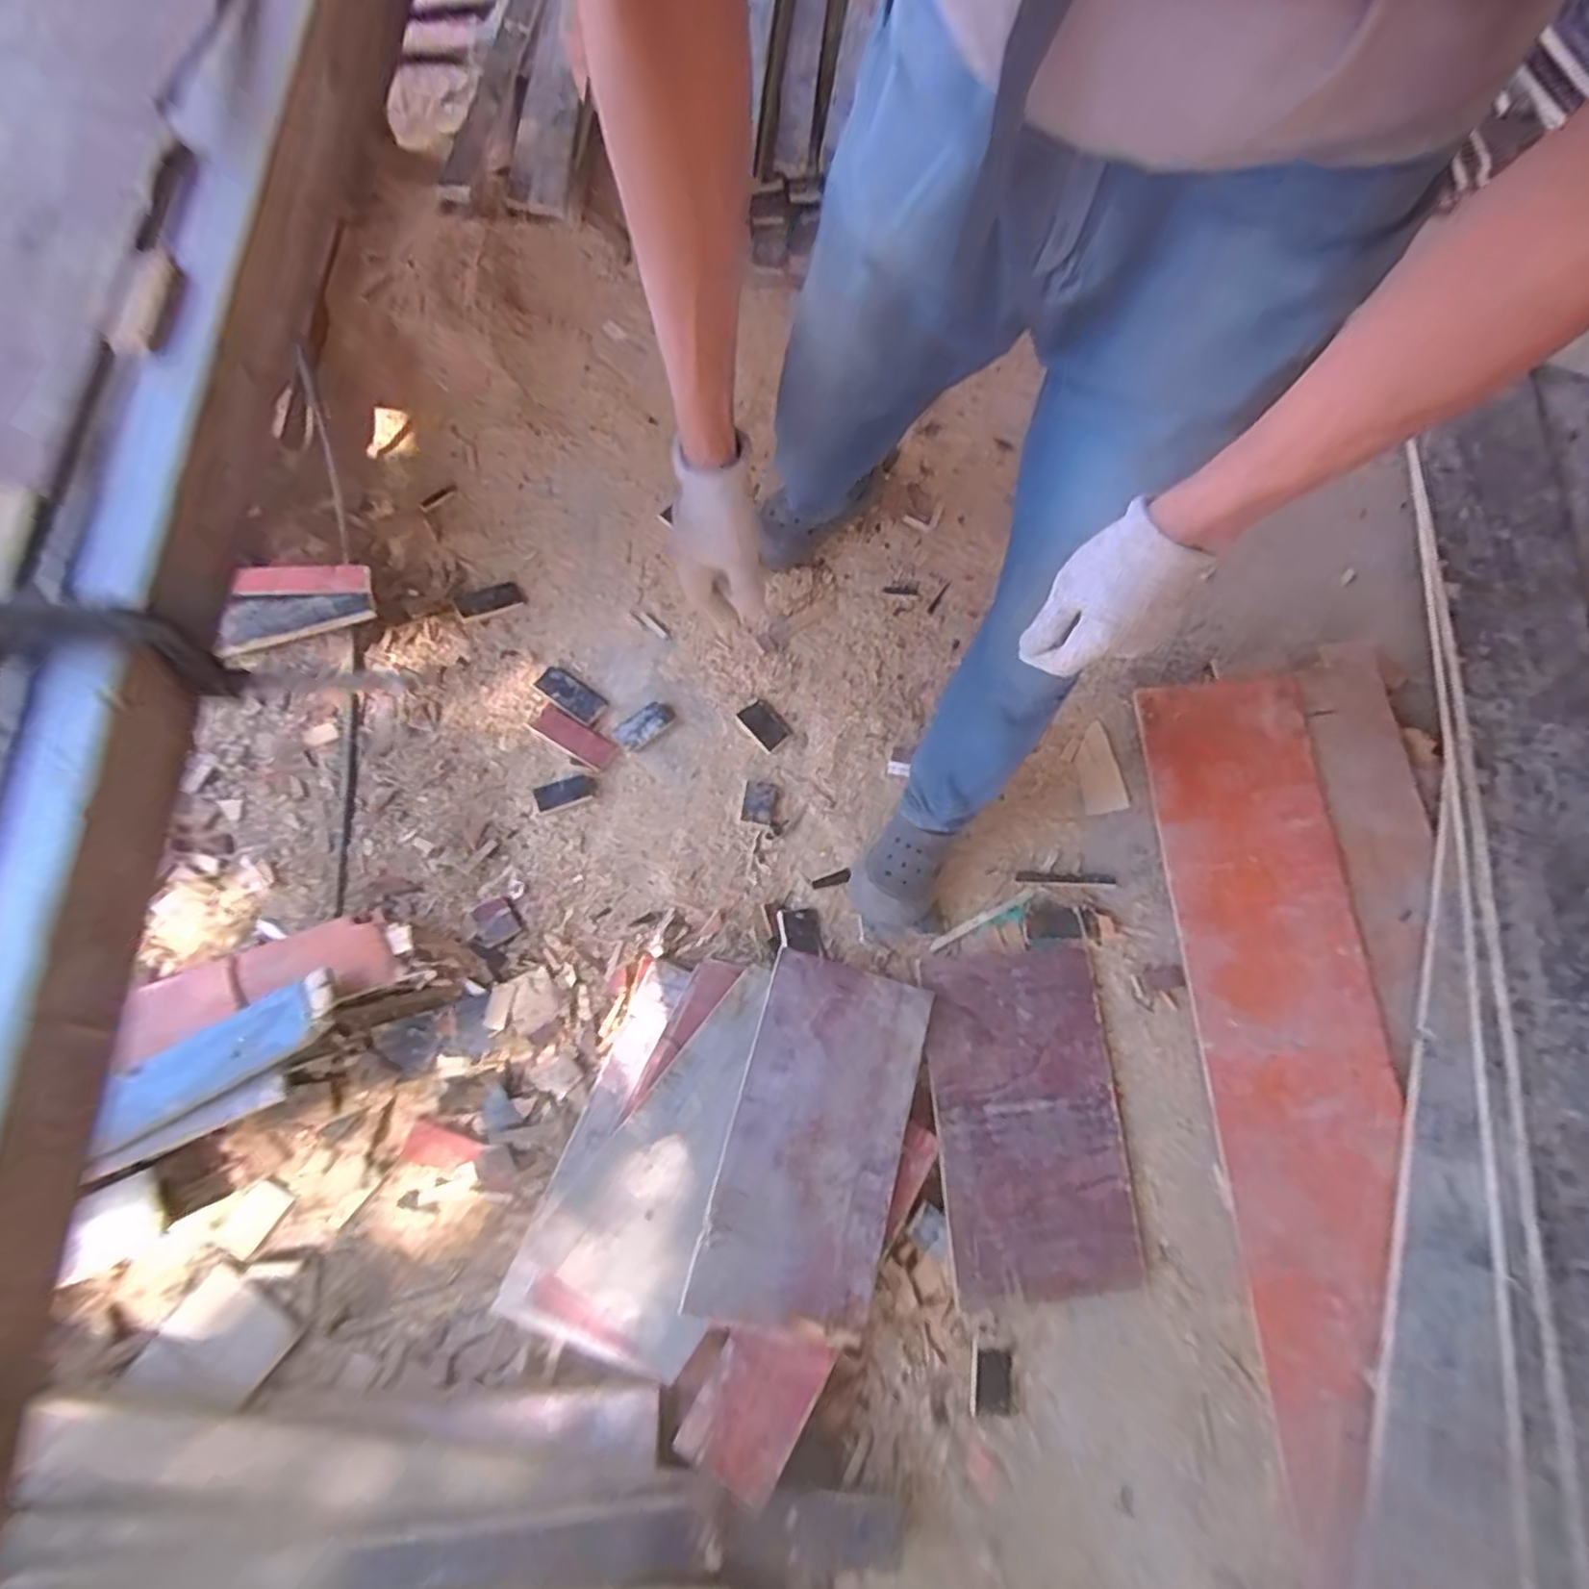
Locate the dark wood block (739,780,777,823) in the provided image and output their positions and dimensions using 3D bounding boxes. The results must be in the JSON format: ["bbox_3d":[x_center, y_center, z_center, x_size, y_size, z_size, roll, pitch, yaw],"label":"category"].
[{"bbox_3d":[-0.057,0.012,1.132,0.051,0.013,0.066,10,74,3],"label":"dark wood block"}]

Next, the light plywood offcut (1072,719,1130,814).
[{"bbox_3d":[0.488,-0.043,1.167,0.071,0.011,0.145,-7,73,-7],"label":"light plywood offcut"}]

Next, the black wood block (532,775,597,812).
[{"bbox_3d":[-0.349,-0.002,1.102,0.087,0.015,0.041,-20,74,-5],"label":"black wood block"}]

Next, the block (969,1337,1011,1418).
[{"bbox_3d":[0.247,0.738,0.914,0.053,0.012,0.077,4,73,2],"label":"block"}]

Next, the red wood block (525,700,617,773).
[{"bbox_3d":[-0.350,-0.092,1.139,0.139,0.014,0.055,32,76,9],"label":"red wood block"}]

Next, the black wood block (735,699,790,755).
[{"bbox_3d":[-0.052,-0.112,1.165,0.054,0.022,0.082,-43,77,-11],"label":"black wood block"}]

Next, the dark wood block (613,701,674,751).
[{"bbox_3d":[-0.239,-0.109,1.156,0.093,0.012,0.052,-40,77,-10],"label":"dark wood block"}]

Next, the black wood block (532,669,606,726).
[{"bbox_3d":[-0.361,-0.160,1.165,0.115,0.016,0.050,35,77,10],"label":"black wood block"}]

